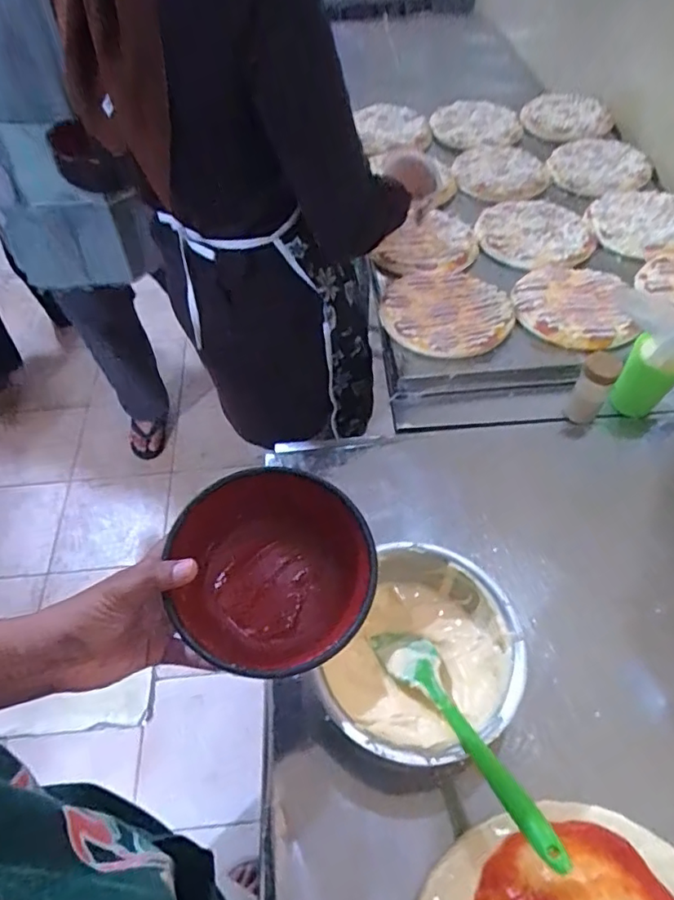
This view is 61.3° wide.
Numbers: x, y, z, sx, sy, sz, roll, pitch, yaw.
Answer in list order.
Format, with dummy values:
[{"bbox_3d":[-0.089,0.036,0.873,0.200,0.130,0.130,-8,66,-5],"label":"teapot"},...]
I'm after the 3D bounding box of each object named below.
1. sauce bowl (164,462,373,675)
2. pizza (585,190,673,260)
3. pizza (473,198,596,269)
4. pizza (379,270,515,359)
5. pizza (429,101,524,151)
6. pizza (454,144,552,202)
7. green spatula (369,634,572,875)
[{"bbox_3d":[-0.045,0.090,0.413,0.142,0.086,0.130,-1,53,2],"label":"sauce bowl"},{"bbox_3d":[0.570,-0.429,1.060,0.200,0.023,0.220,-1,53,2],"label":"pizza"},{"bbox_3d":[0.365,-0.403,1.047,0.209,0.006,0.234,-3,53,1],"label":"pizza"},{"bbox_3d":[0.172,-0.219,0.899,0.197,0.022,0.201,7,53,8],"label":"pizza"},{"bbox_3d":[0.322,-0.752,1.308,0.204,0.015,0.213,-3,53,1],"label":"pizza"},{"bbox_3d":[0.344,-0.581,1.188,0.183,0.023,0.214,22,57,19],"label":"pizza"},{"bbox_3d":[0.102,0.228,0.479,0.048,0.014,0.254,-22,23,-14],"label":"green spatula"}]

